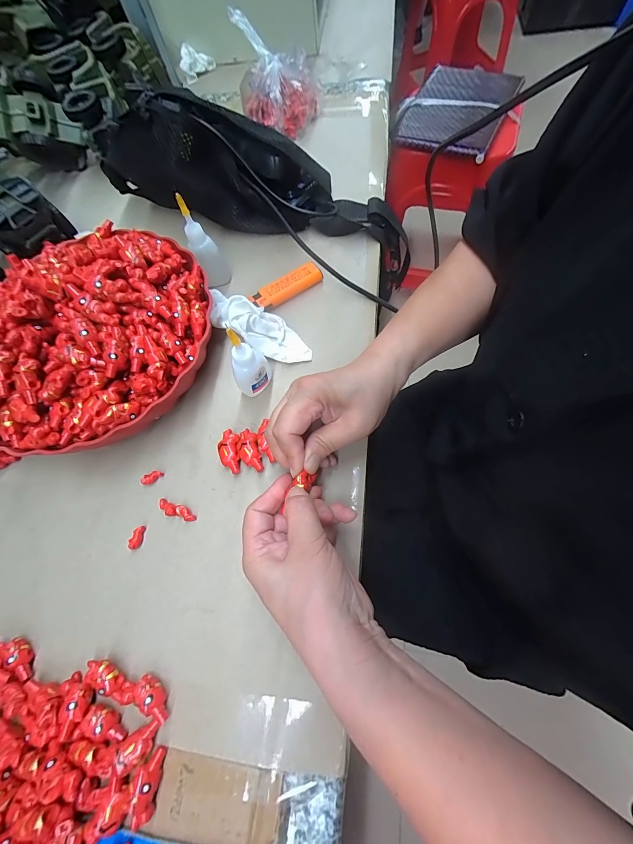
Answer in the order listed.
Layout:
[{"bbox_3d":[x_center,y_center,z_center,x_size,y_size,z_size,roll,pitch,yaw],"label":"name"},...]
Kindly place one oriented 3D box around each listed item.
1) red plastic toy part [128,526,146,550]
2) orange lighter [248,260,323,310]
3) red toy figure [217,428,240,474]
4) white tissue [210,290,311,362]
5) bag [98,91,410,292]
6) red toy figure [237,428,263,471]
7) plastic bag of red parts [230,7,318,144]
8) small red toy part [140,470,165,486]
[{"bbox_3d":[-0.149,0.096,0.272,0.008,0.005,0.018,7,69,10],"label":"red plastic toy part"},{"bbox_3d":[-0.031,-0.140,0.344,0.076,0.016,0.021,-35,68,-7],"label":"orange lighter"},{"bbox_3d":[-0.076,0.026,0.285,0.017,0.012,0.038,-9,68,3],"label":"red toy figure"},{"bbox_3d":[-0.063,-0.095,0.318,0.123,0.031,0.038,28,74,16],"label":"white tissue"},{"bbox_3d":[-0.052,-0.257,0.378,0.374,0.107,0.081,13,69,-12],"label":"bag"},{"bbox_3d":[-0.058,0.025,0.283,0.018,0.012,0.039,-16,67,1],"label":"red toy figure"},{"bbox_3d":[-0.053,-0.450,0.431,0.103,0.079,0.117,-7,68,4],"label":"plastic bag of red parts"},{"bbox_3d":[-0.145,0.049,0.289,0.018,0.006,0.009,-42,70,-10],"label":"small red toy part"}]

